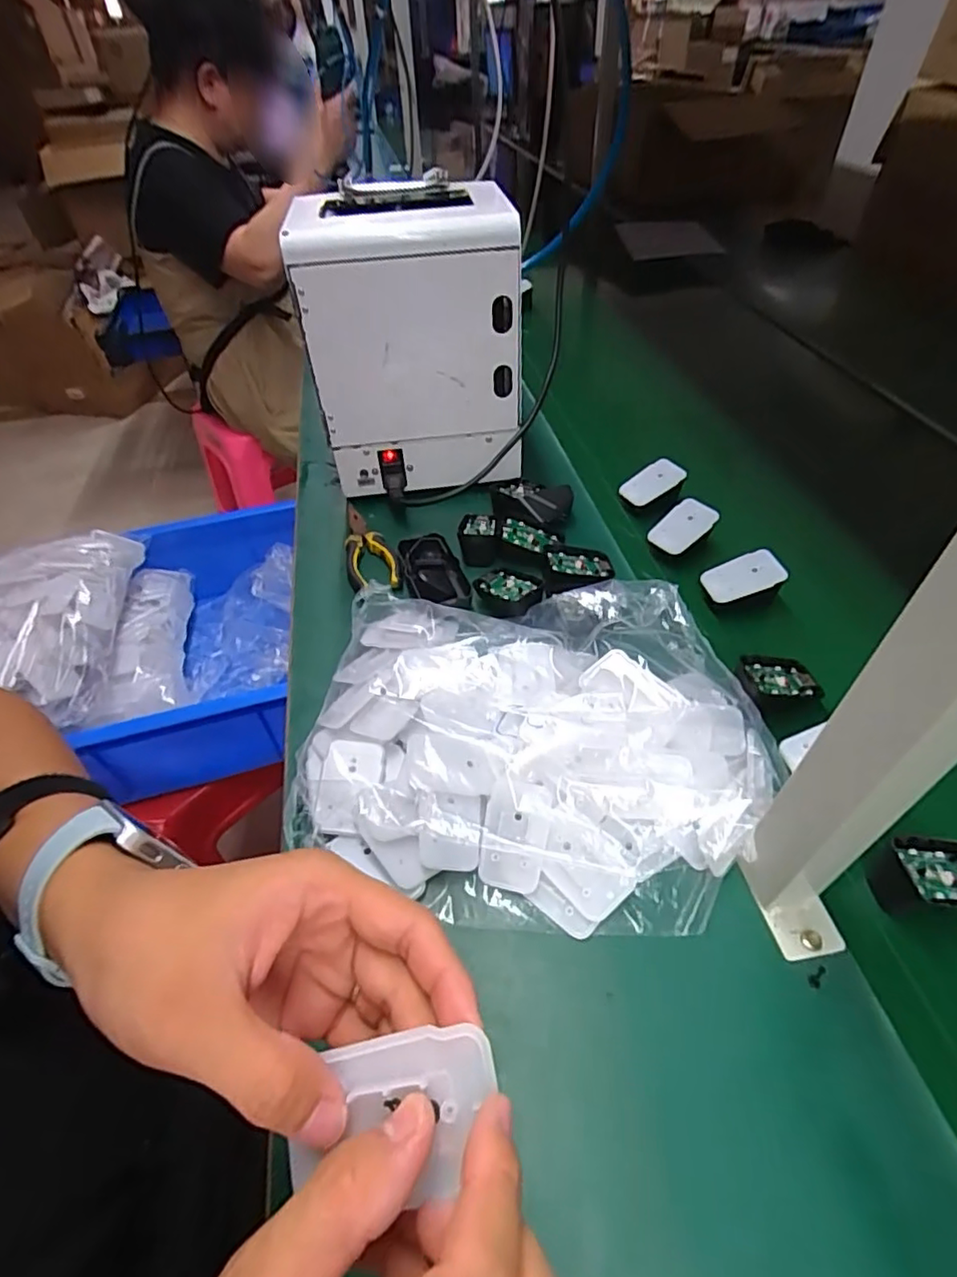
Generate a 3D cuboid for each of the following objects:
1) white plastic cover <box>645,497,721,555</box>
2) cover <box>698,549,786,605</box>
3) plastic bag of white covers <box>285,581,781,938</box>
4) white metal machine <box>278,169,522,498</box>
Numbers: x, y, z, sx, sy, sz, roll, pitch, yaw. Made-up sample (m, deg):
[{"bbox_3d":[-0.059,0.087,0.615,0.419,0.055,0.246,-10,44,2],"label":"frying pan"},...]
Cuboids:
[{"bbox_3d":[0.210,-0.115,0.613,0.064,0.010,0.043,-44,60,-3],"label":"white plastic cover"},{"bbox_3d":[0.248,-0.058,0.559,0.066,0.009,0.043,-26,52,12],"label":"cover"},{"bbox_3d":[0.039,0.060,0.439,0.336,0.055,0.279,2,48,1],"label":"plastic bag of white covers"},{"bbox_3d":[-0.072,-0.321,0.655,0.214,0.263,0.163,-7,47,-3],"label":"white metal machine"}]

